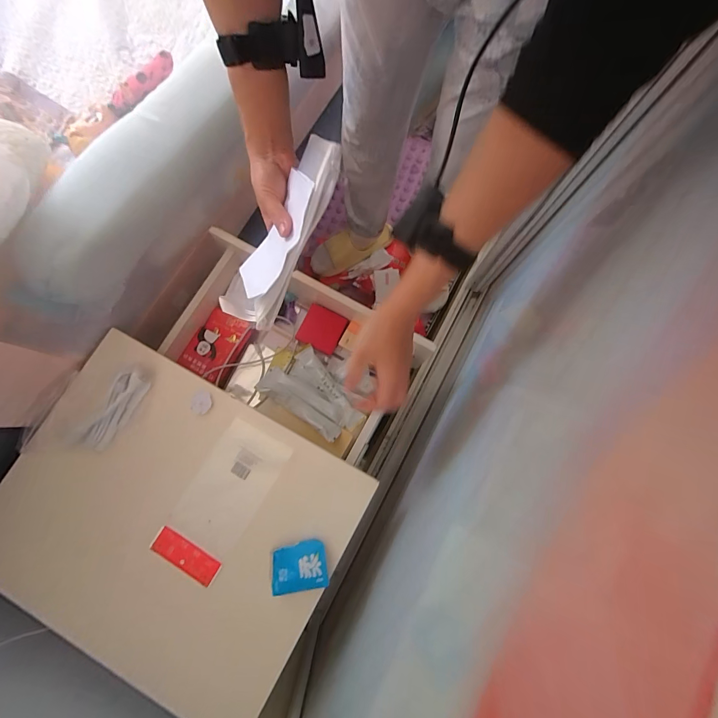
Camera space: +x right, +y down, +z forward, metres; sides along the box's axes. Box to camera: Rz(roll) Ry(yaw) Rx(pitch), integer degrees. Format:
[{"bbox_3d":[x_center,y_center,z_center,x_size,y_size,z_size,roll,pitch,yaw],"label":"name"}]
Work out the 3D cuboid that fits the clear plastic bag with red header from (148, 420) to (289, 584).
[{"bbox_3d":[-0.191,0.195,0.489,0.099,0.008,0.204,30,79,7],"label":"clear plastic bag with red header"}]

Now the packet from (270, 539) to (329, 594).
[{"bbox_3d":[-0.078,0.272,0.459,0.069,0.021,0.054,-9,79,-2],"label":"packet"}]

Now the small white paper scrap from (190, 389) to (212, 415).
[{"bbox_3d":[-0.231,0.063,0.508,0.028,0.004,0.033,19,80,4],"label":"small white paper scrap"}]

